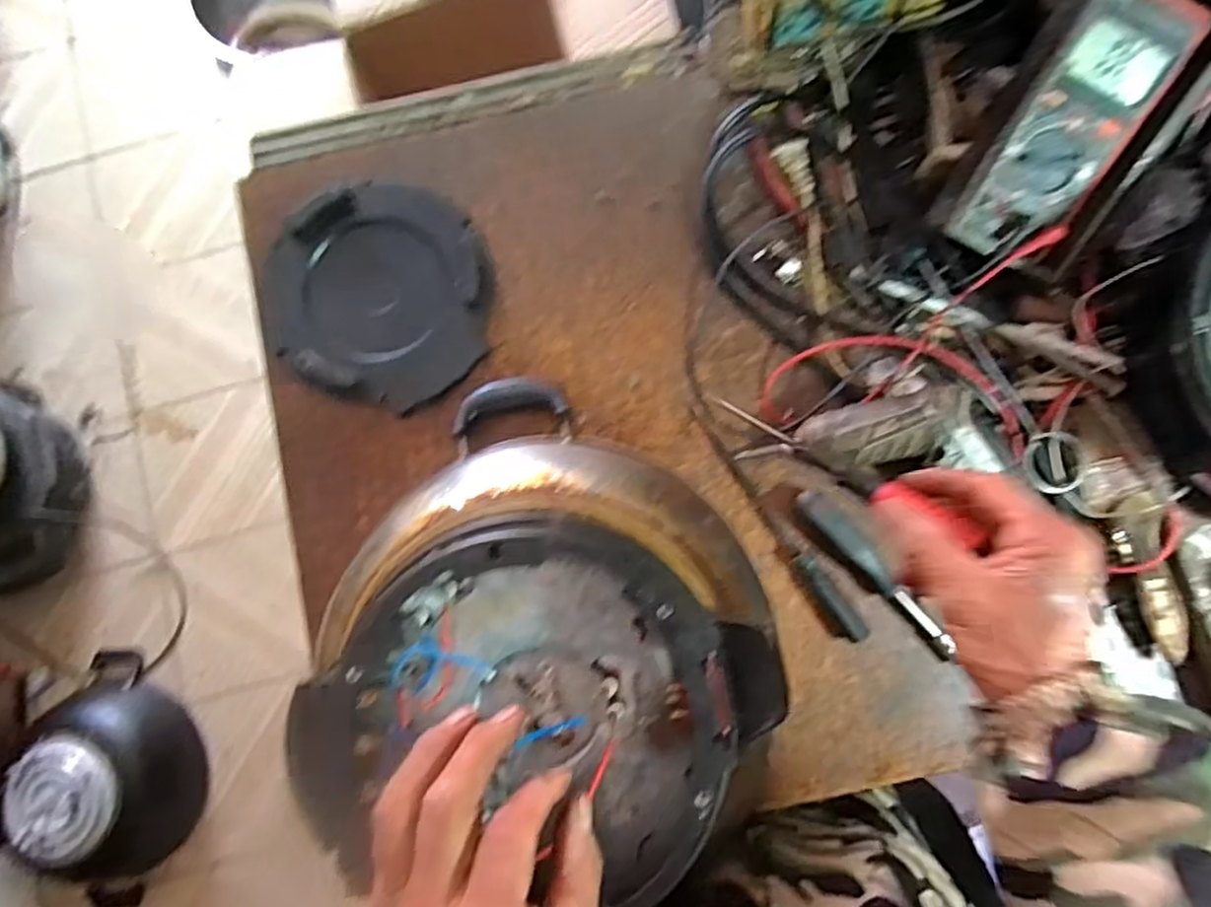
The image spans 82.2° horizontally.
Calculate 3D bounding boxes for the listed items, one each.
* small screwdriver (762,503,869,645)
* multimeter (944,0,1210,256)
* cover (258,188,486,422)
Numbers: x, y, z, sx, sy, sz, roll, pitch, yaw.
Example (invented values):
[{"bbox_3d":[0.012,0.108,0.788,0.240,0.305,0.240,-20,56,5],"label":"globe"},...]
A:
[{"bbox_3d":[0.156,0.090,0.529,0.022,0.013,0.119,-33,82,-1],"label":"small screwdriver"},{"bbox_3d":[0.326,-0.227,0.481,0.078,0.037,0.189,35,110,7],"label":"multimeter"},{"bbox_3d":[-0.182,-0.133,0.566,0.174,0.023,0.168,21,85,6],"label":"cover"}]

